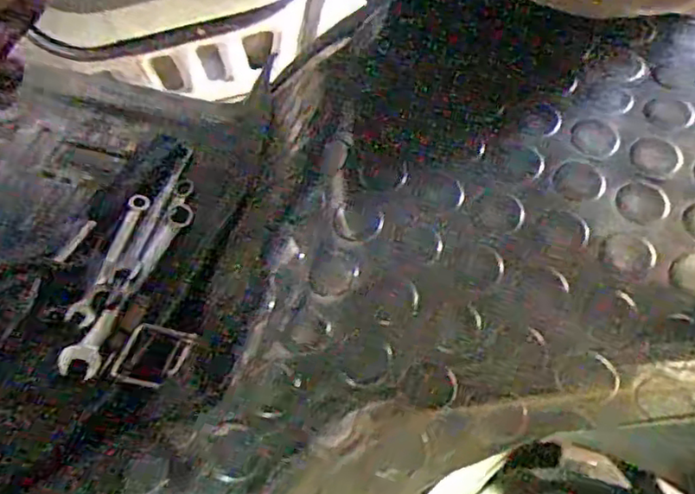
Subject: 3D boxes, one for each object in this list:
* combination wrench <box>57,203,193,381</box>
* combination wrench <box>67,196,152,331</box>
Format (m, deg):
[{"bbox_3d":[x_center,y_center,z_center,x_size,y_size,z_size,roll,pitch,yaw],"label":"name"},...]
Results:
[{"bbox_3d":[-0.172,0.029,0.500,0.024,0.009,0.169,17,55,11],"label":"combination wrench"},{"bbox_3d":[-0.194,0.007,0.510,0.018,0.004,0.127,17,56,-3],"label":"combination wrench"}]

